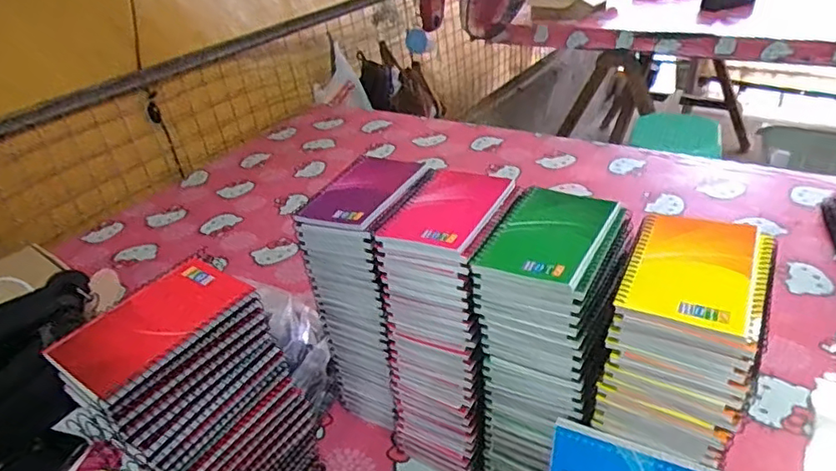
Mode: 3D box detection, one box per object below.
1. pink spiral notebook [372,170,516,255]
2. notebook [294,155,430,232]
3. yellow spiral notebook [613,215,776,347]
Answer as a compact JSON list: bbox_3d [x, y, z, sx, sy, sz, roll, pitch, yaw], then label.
[{"bbox_3d":[0.027,-0.027,0.530,0.092,0.007,0.134,11,36,26],"label":"pink spiral notebook"},{"bbox_3d":[-0.053,-0.045,0.577,0.090,0.015,0.135,8,35,22],"label":"notebook"},{"bbox_3d":[0.207,0.026,0.420,0.095,0.014,0.127,11,36,26],"label":"yellow spiral notebook"}]

